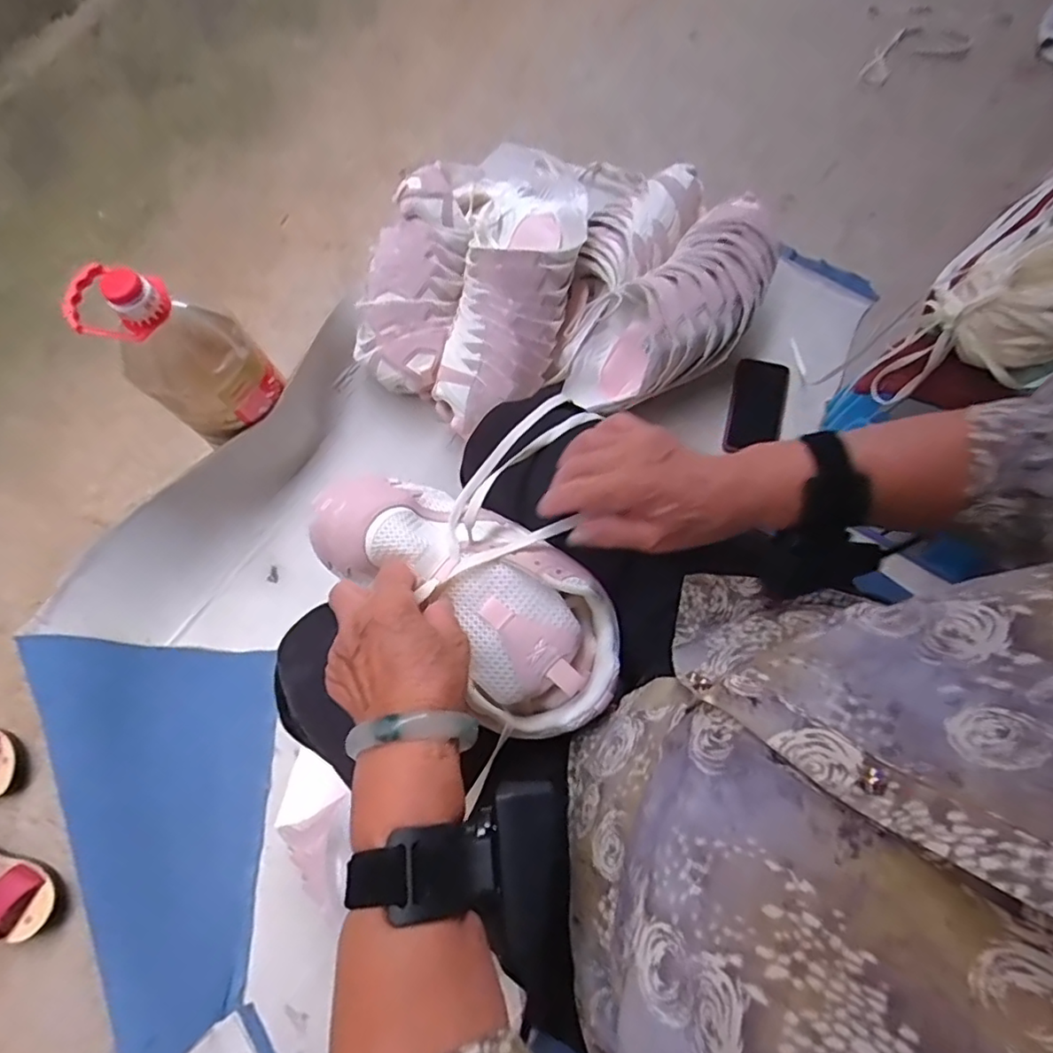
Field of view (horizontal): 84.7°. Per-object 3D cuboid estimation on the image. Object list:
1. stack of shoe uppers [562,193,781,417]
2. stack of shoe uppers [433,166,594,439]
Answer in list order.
[{"bbox_3d":[0.231,-0.320,0.882,0.379,0.140,0.181,-41,77,-11],"label":"stack of shoe uppers"},{"bbox_3d":[-0.021,-0.356,0.894,0.172,0.112,0.441,12,73,4],"label":"stack of shoe uppers"}]

